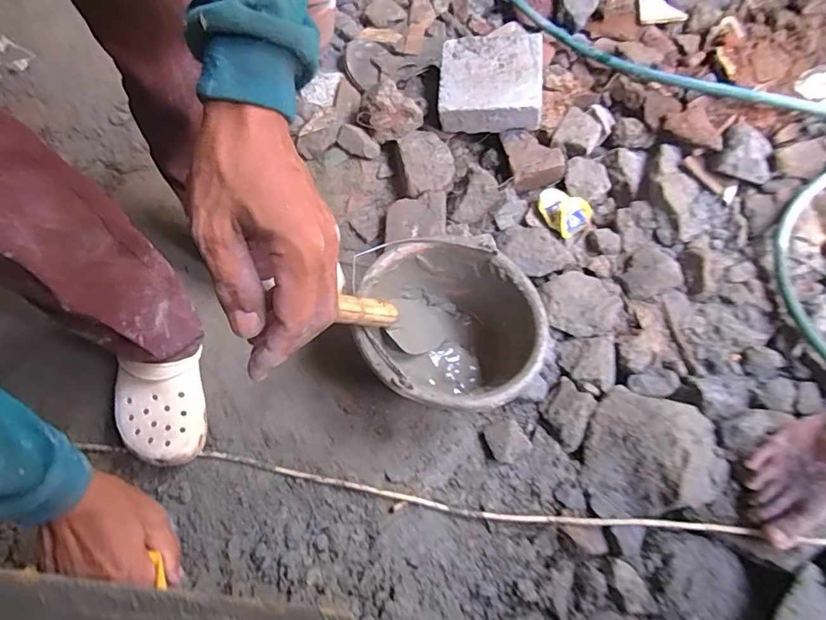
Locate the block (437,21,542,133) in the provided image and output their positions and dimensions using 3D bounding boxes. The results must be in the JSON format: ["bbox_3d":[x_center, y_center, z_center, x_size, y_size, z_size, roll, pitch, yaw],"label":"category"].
[{"bbox_3d":[0.142,-0.423,0.933,0.185,0.100,0.172,3,68,0],"label":"block"}]

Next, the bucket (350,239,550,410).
[{"bbox_3d":[0.060,0.035,0.715,0.233,0.153,0.233,0,68,-1],"label":"bucket"}]

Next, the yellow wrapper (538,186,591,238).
[{"bbox_3d":[0.271,-0.176,0.889,0.100,0.037,0.085,22,69,8],"label":"yellow wrapper"}]

